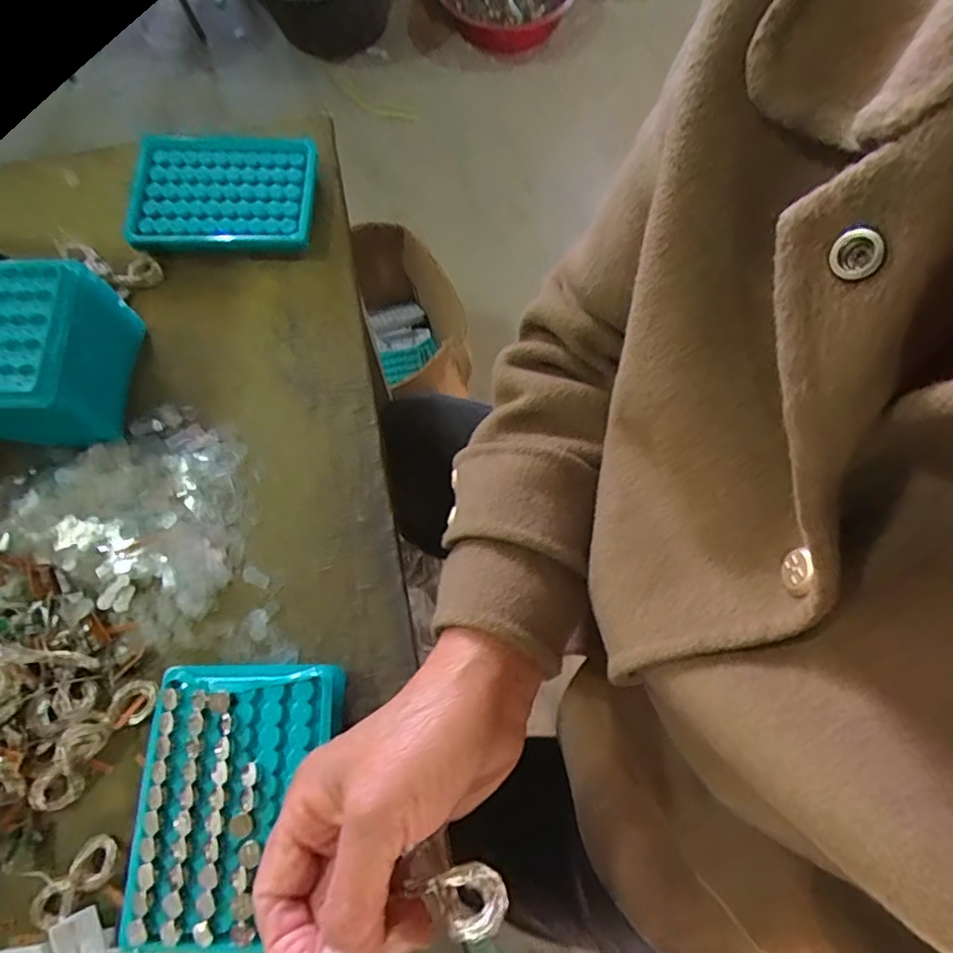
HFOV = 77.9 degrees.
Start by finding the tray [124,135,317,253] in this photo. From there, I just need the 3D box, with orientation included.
[{"bbox_3d":[-0.190,-0.213,0.444,0.129,0.028,0.095,0,71,-1],"label":"tray"}]

